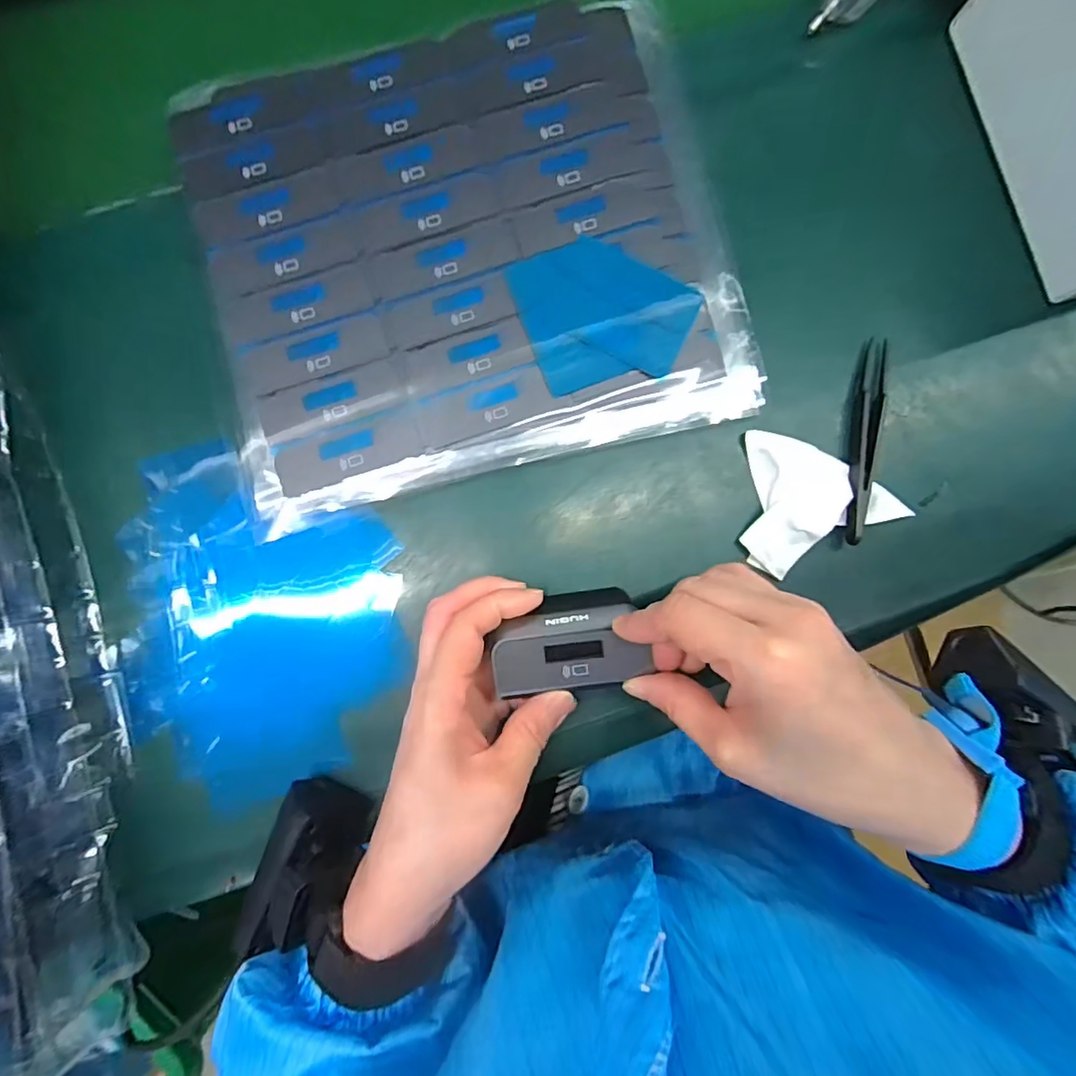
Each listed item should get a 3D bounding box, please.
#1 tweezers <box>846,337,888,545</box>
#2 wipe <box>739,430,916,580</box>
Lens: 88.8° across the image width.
[{"bbox_3d":[0.175,-0.051,0.289,0.017,0.008,0.109,7,85,0],"label":"tweezers"},{"bbox_3d":[0.140,-0.011,0.285,0.085,0.012,0.068,27,88,4],"label":"wipe"}]

